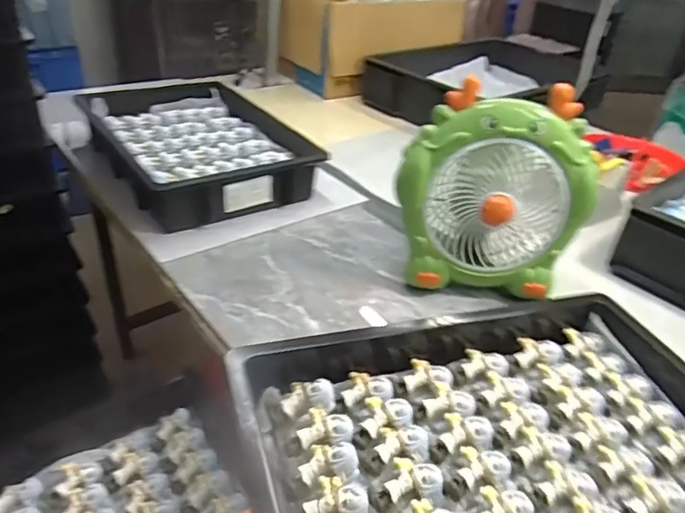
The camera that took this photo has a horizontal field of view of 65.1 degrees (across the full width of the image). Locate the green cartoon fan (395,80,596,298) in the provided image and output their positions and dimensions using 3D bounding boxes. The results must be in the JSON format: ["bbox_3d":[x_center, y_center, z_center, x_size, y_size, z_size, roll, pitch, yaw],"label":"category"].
[{"bbox_3d":[0.202,-0.102,0.742,0.240,0.263,0.164,7,37,2],"label":"green cartoon fan"}]

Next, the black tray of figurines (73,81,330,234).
[{"bbox_3d":[-0.263,-0.210,0.996,0.311,0.087,0.420,-20,44,-30],"label":"black tray of figurines"}]

